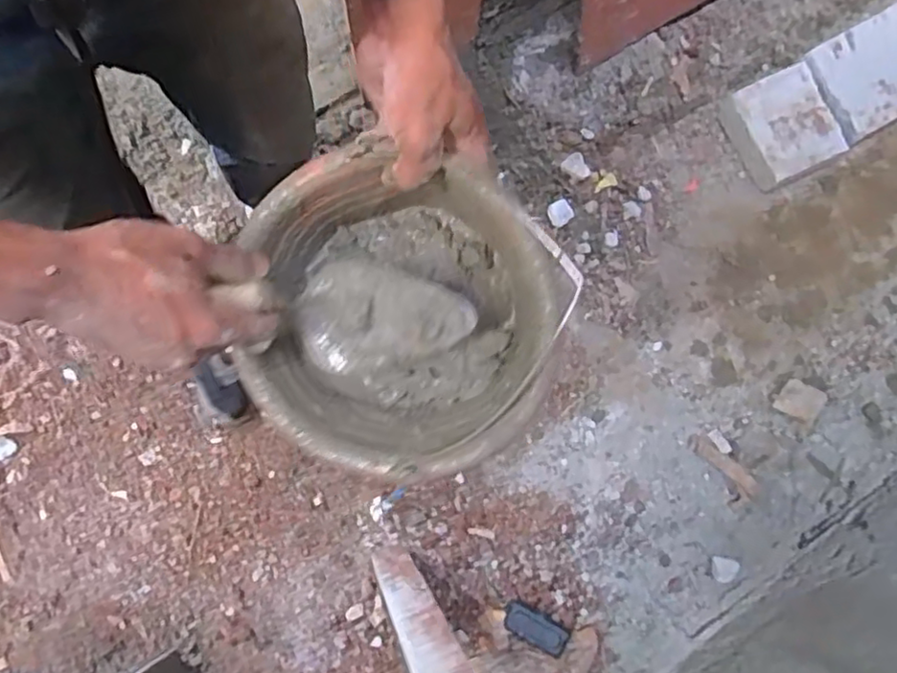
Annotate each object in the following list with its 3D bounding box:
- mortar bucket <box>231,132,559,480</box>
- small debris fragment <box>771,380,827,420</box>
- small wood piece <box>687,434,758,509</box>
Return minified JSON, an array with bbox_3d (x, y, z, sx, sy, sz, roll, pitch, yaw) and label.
[{"bbox_3d":[-0.030,-0.021,0.544,0.242,0.153,0.242,2,97,15],"label":"mortar bucket"},{"bbox_3d":[0.634,0.115,1.172,0.067,0.027,0.061,33,79,6],"label":"small debris fragment"},{"bbox_3d":[0.479,0.233,1.150,0.060,0.011,0.137,-35,66,-8],"label":"small wood piece"}]

